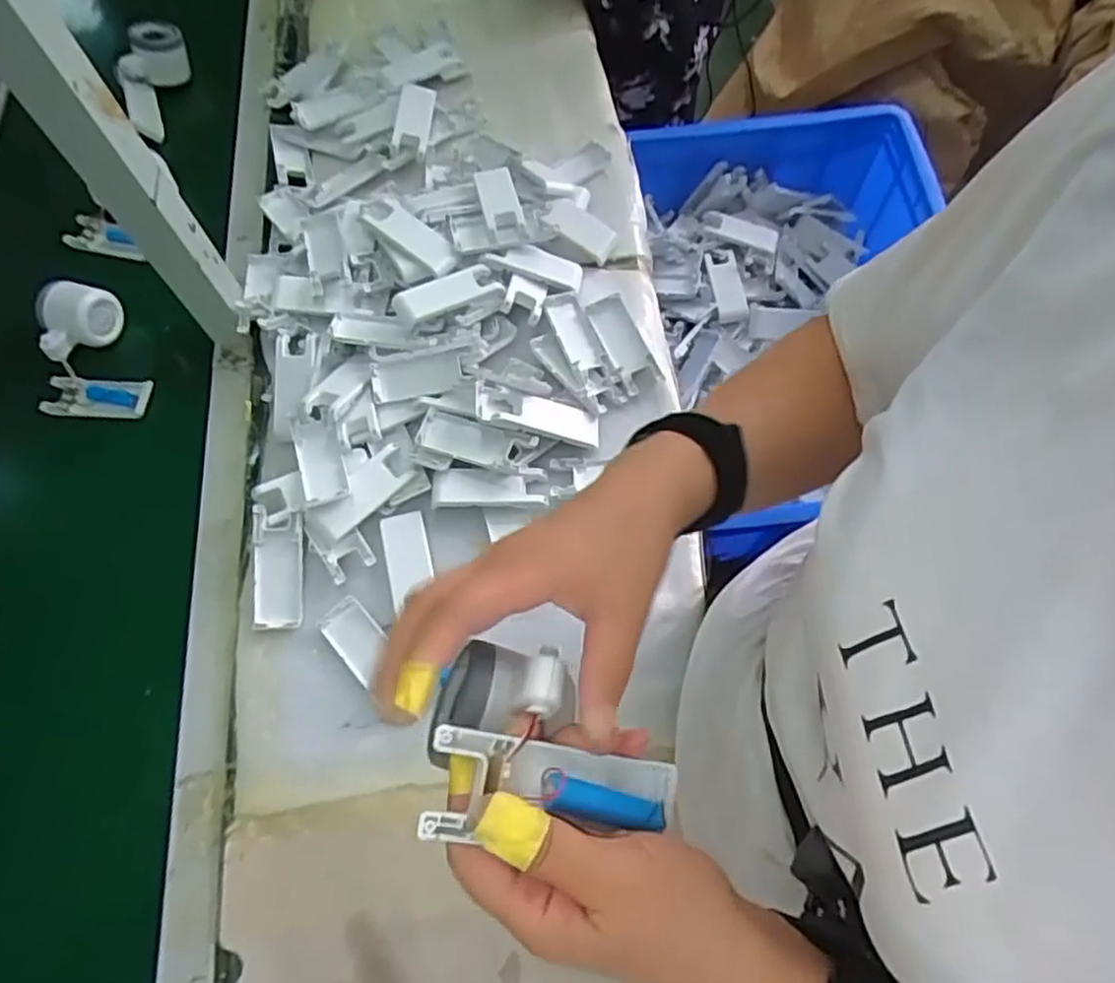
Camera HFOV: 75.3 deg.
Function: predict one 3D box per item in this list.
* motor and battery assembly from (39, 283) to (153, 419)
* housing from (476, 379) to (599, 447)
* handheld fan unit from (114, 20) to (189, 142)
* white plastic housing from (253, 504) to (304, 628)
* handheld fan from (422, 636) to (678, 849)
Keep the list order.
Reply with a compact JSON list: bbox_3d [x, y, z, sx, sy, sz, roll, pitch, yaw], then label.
[{"bbox_3d":[-0.450,-0.140,0.699,0.094,0.068,0.119,3,66,3],"label":"motor and battery assembly"},{"bbox_3d":[-0.018,-0.072,0.666,0.118,0.018,0.041,15,66,-14],"label":"housing"},{"bbox_3d":[-0.465,-0.476,0.832,0.050,0.066,0.120,34,111,16],"label":"handheld fan unit"},{"bbox_3d":[-0.241,0.065,0.623,0.041,0.012,0.102,-4,83,1],"label":"white plastic housing"},{"bbox_3d":[-0.009,0.106,0.310,0.107,0.049,0.084,9,61,-24],"label":"handheld fan"}]

